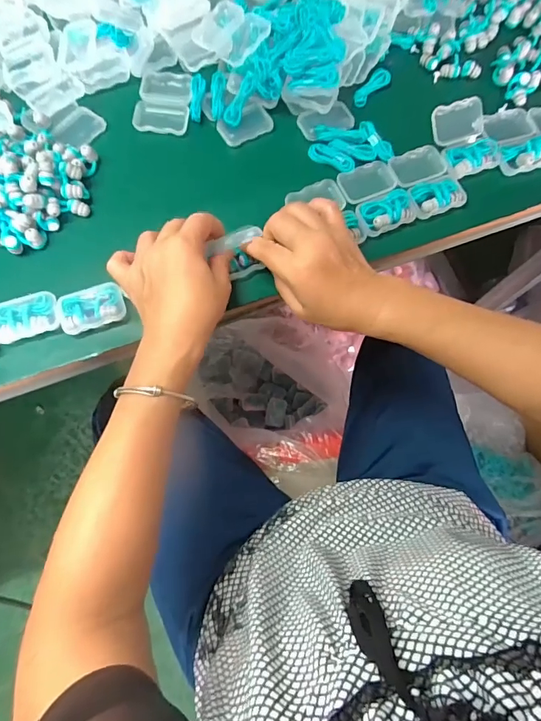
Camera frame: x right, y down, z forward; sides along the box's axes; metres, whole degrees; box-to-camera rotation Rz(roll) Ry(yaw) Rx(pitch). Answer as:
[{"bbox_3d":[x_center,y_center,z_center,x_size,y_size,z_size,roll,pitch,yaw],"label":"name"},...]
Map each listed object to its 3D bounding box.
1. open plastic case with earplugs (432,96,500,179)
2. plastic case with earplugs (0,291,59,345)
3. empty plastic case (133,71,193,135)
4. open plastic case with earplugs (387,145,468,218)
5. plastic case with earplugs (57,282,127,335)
[{"bbox_3d":[0.205,-0.232,0.441,0.059,0.023,0.075,-23,75,-9],"label":"open plastic case with earplugs"},{"bbox_3d":[-0.213,-0.037,0.373,0.054,0.017,0.037,-16,74,-7],"label":"plastic case with earplugs"},{"bbox_3d":[-0.114,-0.277,0.455,0.056,0.013,0.080,3,73,-1],"label":"empty plastic case"},{"bbox_3d":[0.160,-0.185,0.432,0.057,0.012,0.078,-21,75,-8],"label":"open plastic case with earplugs"},{"bbox_3d":[-0.157,-0.046,0.376,0.055,0.016,0.035,-20,75,-8],"label":"plastic case with earplugs"}]

